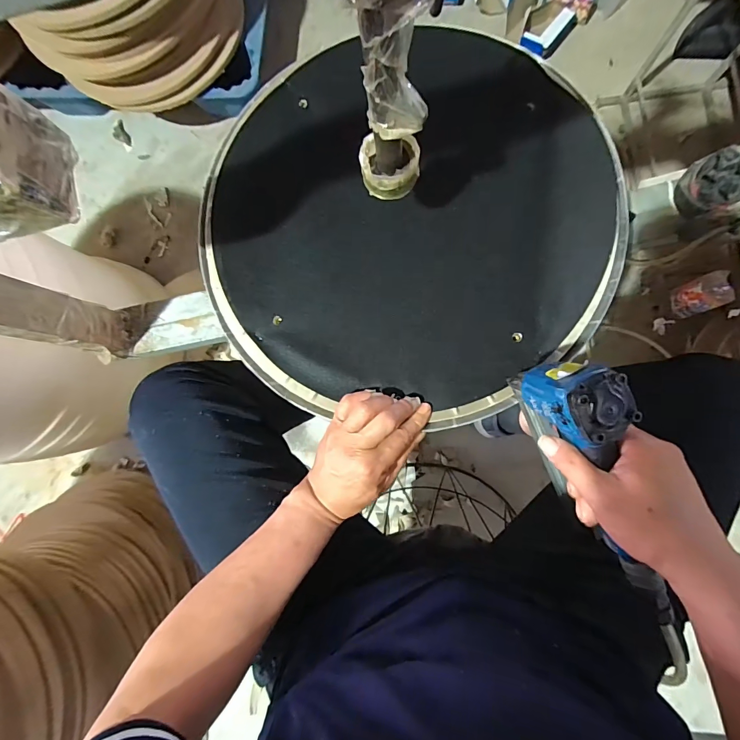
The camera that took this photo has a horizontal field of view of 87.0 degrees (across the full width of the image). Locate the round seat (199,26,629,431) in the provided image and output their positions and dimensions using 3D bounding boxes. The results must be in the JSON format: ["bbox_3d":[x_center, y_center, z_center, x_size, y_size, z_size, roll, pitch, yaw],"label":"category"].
[{"bbox_3d":[0.030,-0.172,0.446,0.444,0.033,0.459,-1,85,6],"label":"round seat"}]

